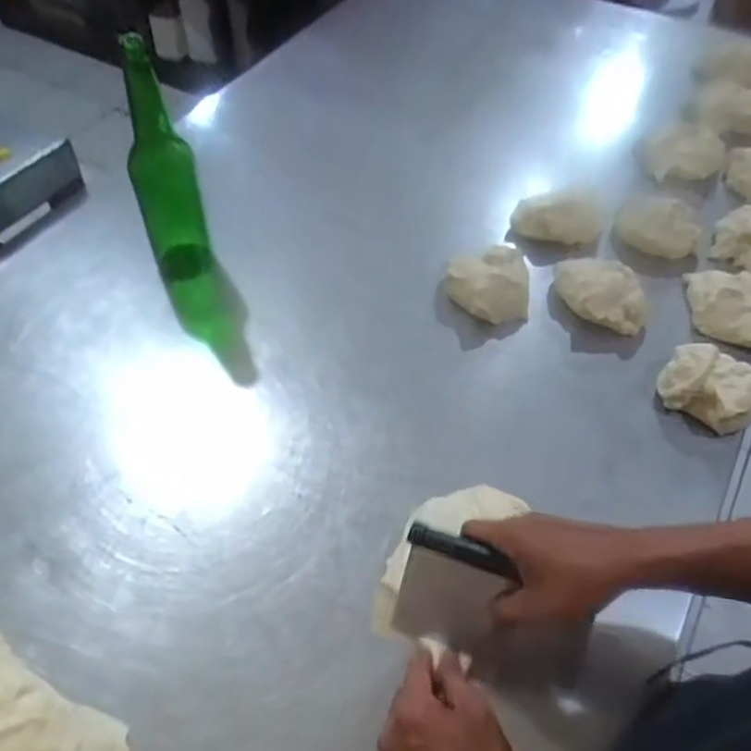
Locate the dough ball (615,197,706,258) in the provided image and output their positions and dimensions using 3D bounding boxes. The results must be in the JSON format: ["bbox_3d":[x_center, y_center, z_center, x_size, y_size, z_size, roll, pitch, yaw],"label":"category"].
[{"bbox_3d":[0.365,-0.197,0.906,0.105,0.038,0.069,7,52,4],"label":"dough ball"}]

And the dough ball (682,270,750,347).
[{"bbox_3d":[0.428,-0.083,0.835,0.103,0.046,0.098,14,53,10],"label":"dough ball"}]

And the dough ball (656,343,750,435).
[{"bbox_3d":[0.351,0.010,0.736,0.099,0.055,0.073,32,58,22],"label":"dough ball"}]

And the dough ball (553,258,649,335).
[{"bbox_3d":[0.278,-0.108,0.858,0.128,0.042,0.086,28,56,20],"label":"dough ball"}]

